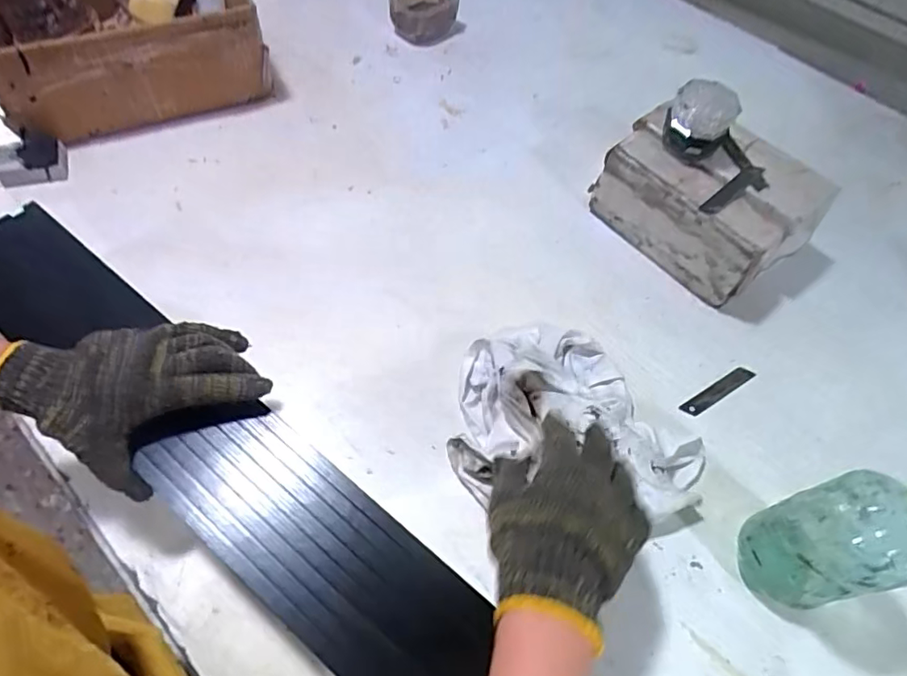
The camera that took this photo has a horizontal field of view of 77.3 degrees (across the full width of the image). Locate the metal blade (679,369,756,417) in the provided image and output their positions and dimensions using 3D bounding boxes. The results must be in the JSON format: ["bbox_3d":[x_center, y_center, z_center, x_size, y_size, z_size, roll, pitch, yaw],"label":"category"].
[{"bbox_3d":[0.280,0.056,0.600,0.096,0.004,0.017,-28,65,-18],"label":"metal blade"}]

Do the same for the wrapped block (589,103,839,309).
[{"bbox_3d":[0.293,-0.157,0.663,0.150,0.112,0.207,-34,67,-21],"label":"wrapped block"}]

